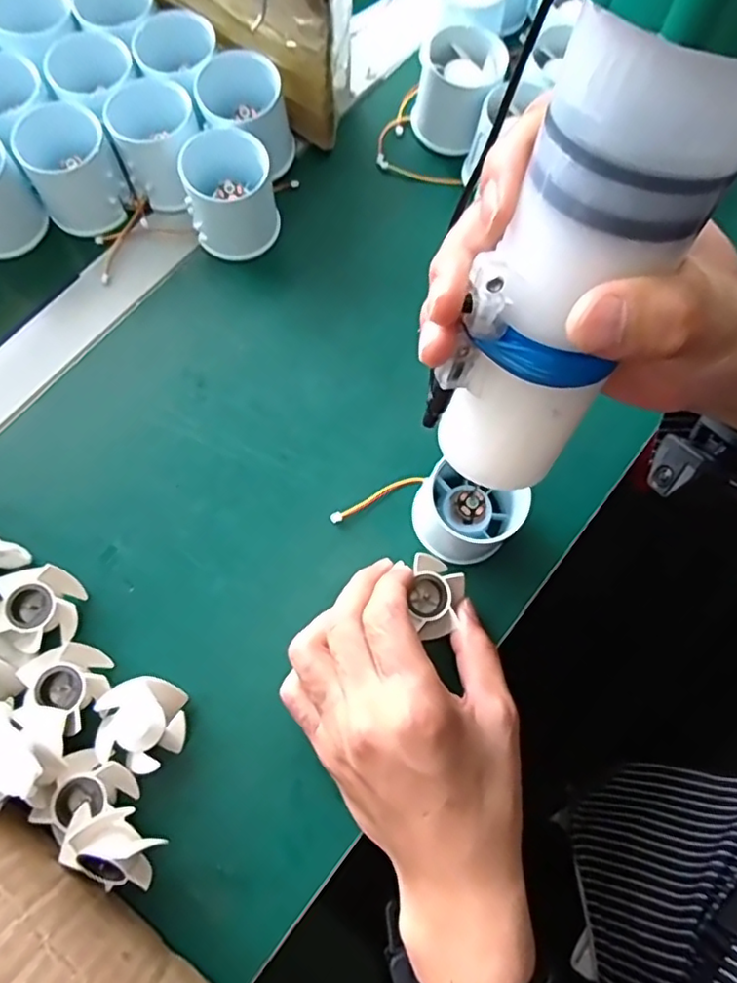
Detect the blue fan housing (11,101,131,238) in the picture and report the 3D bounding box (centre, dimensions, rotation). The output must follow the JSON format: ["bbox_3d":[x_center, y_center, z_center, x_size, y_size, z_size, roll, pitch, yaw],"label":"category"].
[{"bbox_3d":[-0.183,-0.201,0.379,0.051,0.046,0.059,-27,76,-9],"label":"blue fan housing"}]

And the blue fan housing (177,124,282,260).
[{"bbox_3d":[-0.085,-0.182,0.374,0.054,0.053,0.057,-14,74,-6],"label":"blue fan housing"}]

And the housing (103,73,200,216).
[{"bbox_3d":[-0.129,-0.214,0.380,0.059,0.048,0.054,27,75,6],"label":"housing"}]

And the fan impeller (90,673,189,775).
[{"bbox_3d":[-0.113,0.116,0.305,0.042,0.017,0.043,0,73,-2],"label":"fan impeller"}]

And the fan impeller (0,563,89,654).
[{"bbox_3d":[-0.171,0.061,0.317,0.038,0.019,0.042,-4,74,-3],"label":"fan impeller"}]

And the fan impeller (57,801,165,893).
[{"bbox_3d":[-0.117,0.165,0.281,0.044,0.036,0.033,35,76,8],"label":"fan impeller"}]

